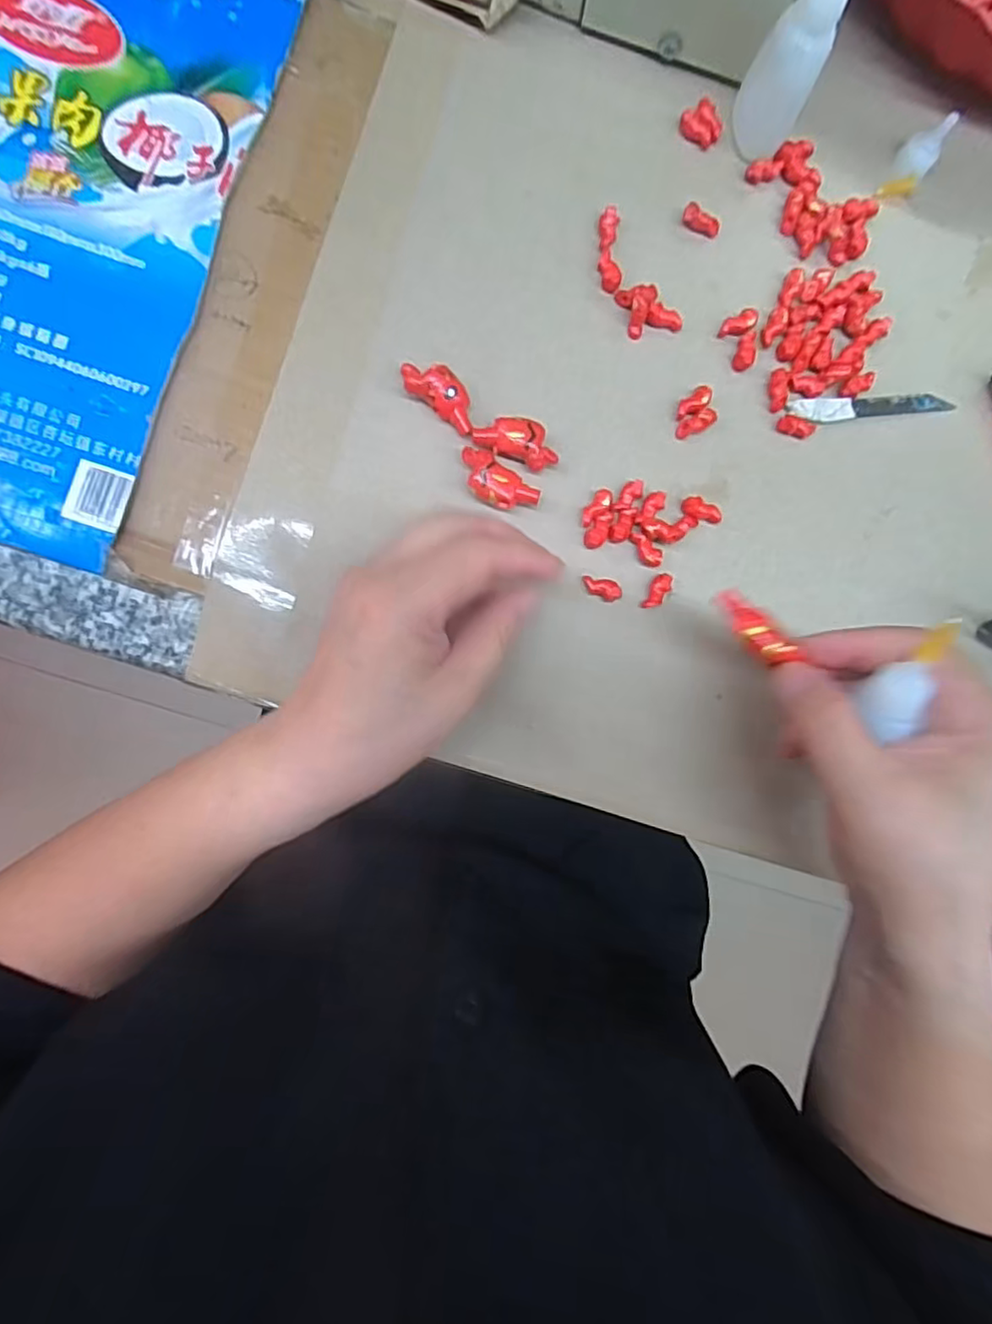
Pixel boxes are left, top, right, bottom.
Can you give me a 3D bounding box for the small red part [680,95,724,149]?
[{"bbox_3d":[0.097,-0.251,0.297,0.017,0.007,0.019,-41,92,-4],"label":"small red part"}]

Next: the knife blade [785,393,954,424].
[{"bbox_3d":[0.178,-0.121,0.300,0.081,0.004,0.011,-6,89,-5],"label":"knife blade"}]

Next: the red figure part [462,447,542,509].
[{"bbox_3d":[0.000,-0.078,0.280,0.039,0.008,0.018,37,86,-3],"label":"red figure part"}]

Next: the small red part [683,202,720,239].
[{"bbox_3d":[0.096,-0.205,0.296,0.018,0.007,0.007,23,87,-4],"label":"small red part"}]

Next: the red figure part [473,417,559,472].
[{"bbox_3d":[0.010,-0.099,0.283,0.037,0.013,0.018,20,87,-4],"label":"red figure part"}]

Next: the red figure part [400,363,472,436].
[{"bbox_3d":[-0.024,-0.119,0.280,0.039,0.011,0.017,35,86,-3],"label":"red figure part"}]

